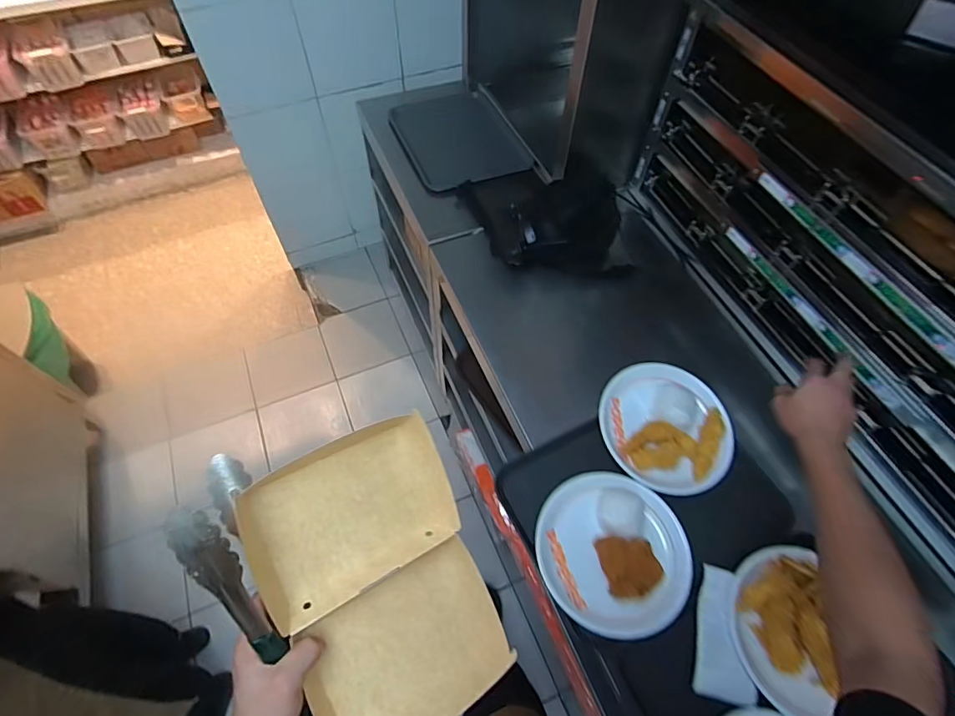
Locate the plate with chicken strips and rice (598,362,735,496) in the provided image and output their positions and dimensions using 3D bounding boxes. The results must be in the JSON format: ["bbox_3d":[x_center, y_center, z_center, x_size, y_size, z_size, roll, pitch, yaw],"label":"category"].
[{"bbox_3d":[0.319,0.112,0.822,0.214,0.073,0.208,0,58,-1],"label":"plate with chicken strips and rice"}]

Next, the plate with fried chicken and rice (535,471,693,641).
[{"bbox_3d":[0.201,0.280,0.721,0.216,0.065,0.220,0,58,-1],"label":"plate with fried chicken and rice"}]

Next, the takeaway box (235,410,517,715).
[{"bbox_3d":[-0.086,0.210,0.460,0.188,0.060,0.277,-20,90,-29],"label":"takeaway box"}]

